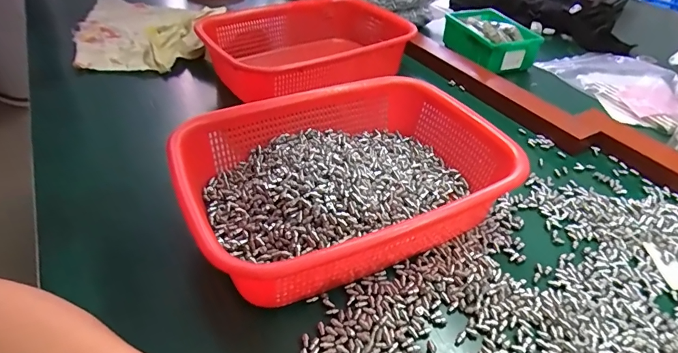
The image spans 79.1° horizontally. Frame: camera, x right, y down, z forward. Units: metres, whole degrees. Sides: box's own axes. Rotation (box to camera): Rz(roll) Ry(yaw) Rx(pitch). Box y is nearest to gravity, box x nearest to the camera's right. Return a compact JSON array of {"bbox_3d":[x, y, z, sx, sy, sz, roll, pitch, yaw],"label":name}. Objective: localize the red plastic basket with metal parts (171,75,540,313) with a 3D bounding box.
[{"bbox_3d":[0.008,0.002,0.382,0.276,0.075,0.208,-15,41,-21],"label":"red plastic basket with metal parts"}]

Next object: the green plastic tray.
[{"bbox_3d":[0.255,-0.230,0.704,0.115,0.069,0.155,-8,39,-13],"label":"green plastic tray"}]

